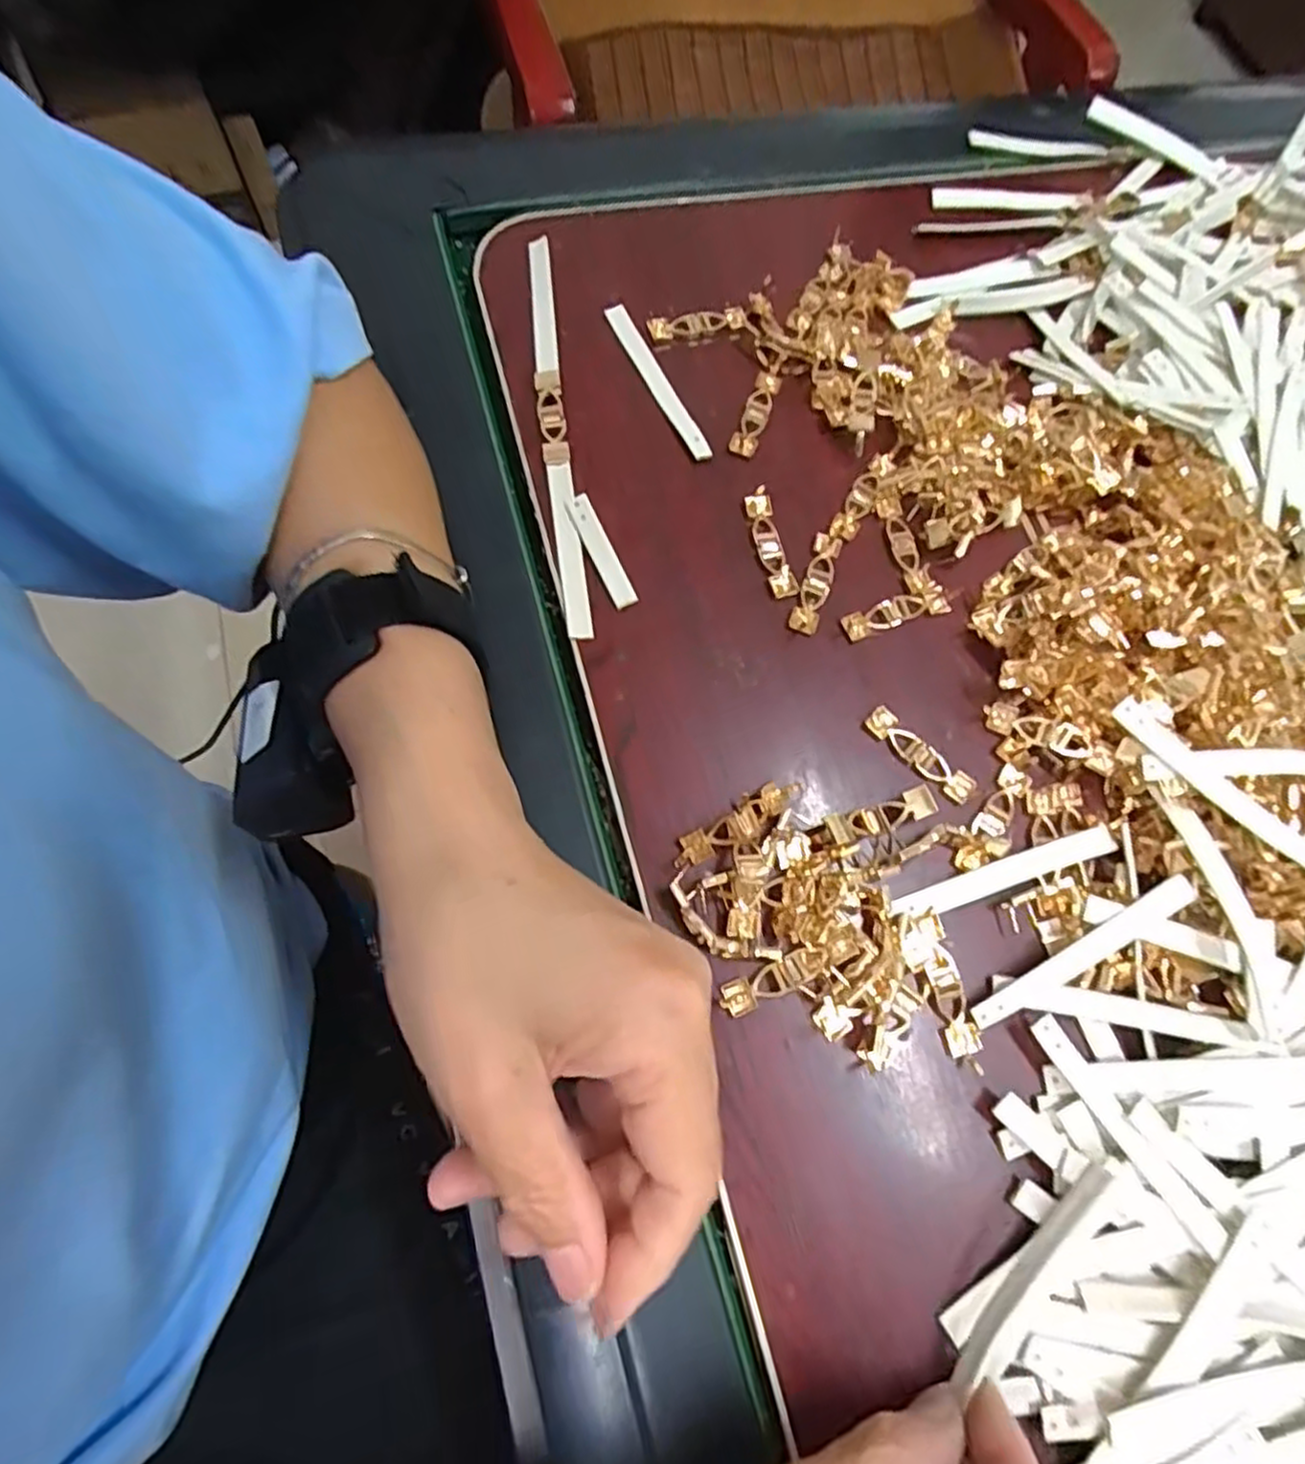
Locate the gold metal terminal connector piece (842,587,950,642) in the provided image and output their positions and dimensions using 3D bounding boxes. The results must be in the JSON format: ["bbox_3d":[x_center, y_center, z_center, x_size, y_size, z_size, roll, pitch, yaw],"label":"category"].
[{"bbox_3d":[0.107,-0.053,0.321,0.050,0.004,0.013,-17,74,-12],"label":"gold metal terminal connector piece"}]

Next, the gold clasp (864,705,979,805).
[{"bbox_3d":[0.111,0.009,0.301,0.051,0.004,0.013,43,72,8],"label":"gold clasp"}]

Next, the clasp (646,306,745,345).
[{"bbox_3d":[0.022,-0.203,0.362,0.048,0.007,0.010,-13,73,-11],"label":"clasp"}]

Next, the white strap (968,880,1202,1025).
[{"bbox_3d":[0.159,0.082,0.270,0.093,0.004,0.010,-30,83,-4],"label":"white strap"}]

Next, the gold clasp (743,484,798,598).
[{"bbox_3d":[0.053,-0.084,0.325,0.011,0.007,0.051,-12,73,-11],"label":"gold clasp"}]

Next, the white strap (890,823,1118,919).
[{"bbox_3d":[0.137,0.055,0.285,0.091,0.008,0.011,-16,74,-12],"label":"white strap"}]

